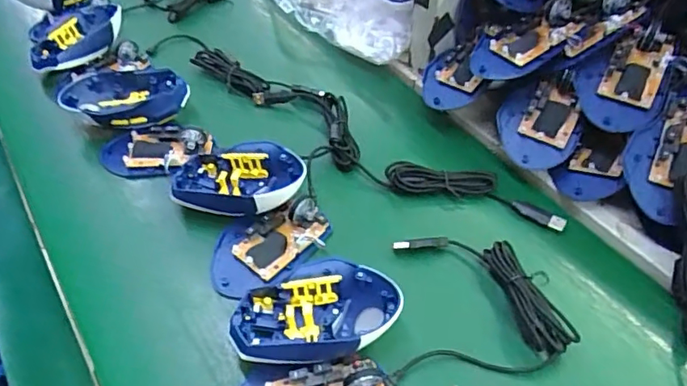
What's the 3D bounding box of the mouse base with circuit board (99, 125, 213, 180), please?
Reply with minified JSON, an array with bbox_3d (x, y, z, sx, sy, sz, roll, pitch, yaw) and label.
[{"bbox_3d":[-0.186,-0.044,0.523,0.107,0.034,0.057,-5,47,-5],"label":"mouse base with circuit board"}]

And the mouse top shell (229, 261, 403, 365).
[{"bbox_3d":[-0.019,0.089,0.392,0.117,0.035,0.072,-3,47,-3],"label":"mouse top shell"}]

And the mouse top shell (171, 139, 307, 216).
[{"bbox_3d":[-0.093,-0.011,0.482,0.115,0.039,0.071,5,47,5],"label":"mouse top shell"}]

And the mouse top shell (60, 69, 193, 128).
[{"bbox_3d":[-0.230,-0.095,0.560,0.130,0.034,0.081,-1,47,-1],"label":"mouse top shell"}]

